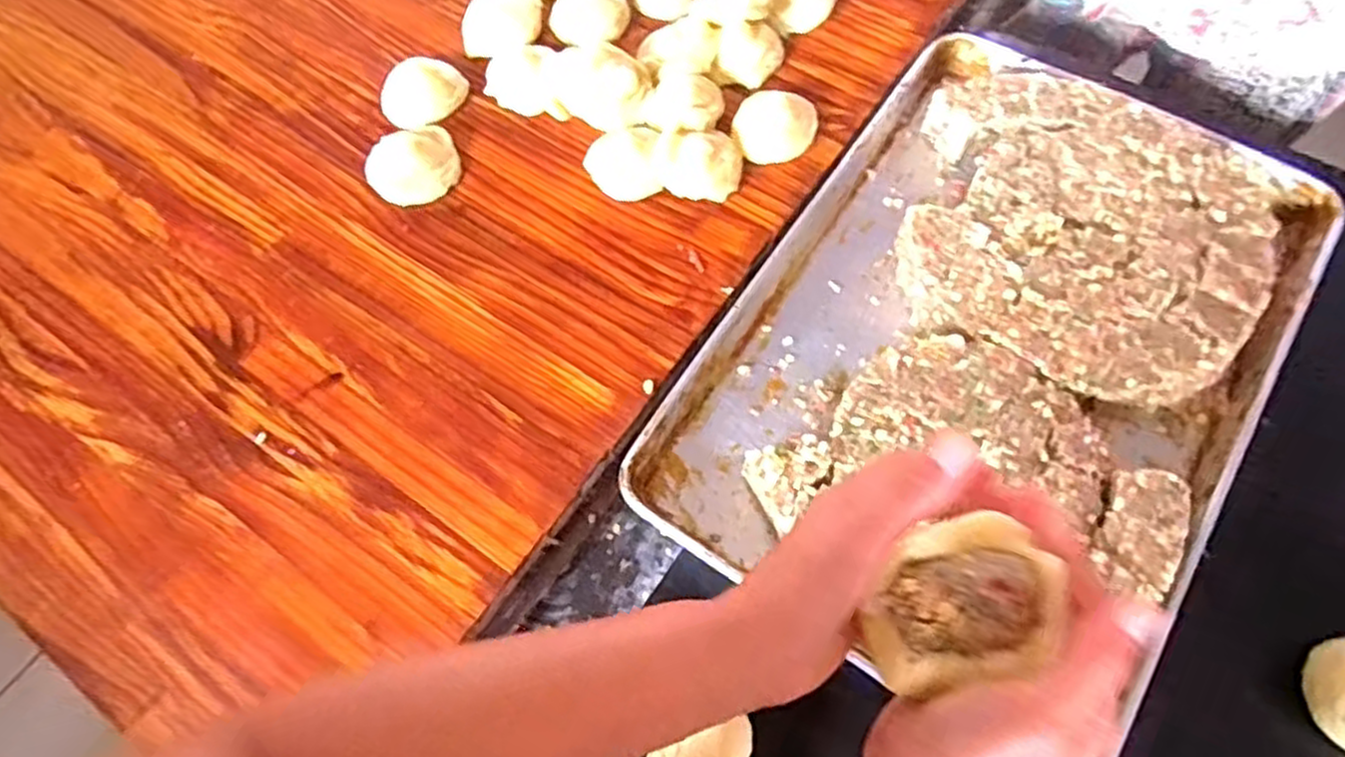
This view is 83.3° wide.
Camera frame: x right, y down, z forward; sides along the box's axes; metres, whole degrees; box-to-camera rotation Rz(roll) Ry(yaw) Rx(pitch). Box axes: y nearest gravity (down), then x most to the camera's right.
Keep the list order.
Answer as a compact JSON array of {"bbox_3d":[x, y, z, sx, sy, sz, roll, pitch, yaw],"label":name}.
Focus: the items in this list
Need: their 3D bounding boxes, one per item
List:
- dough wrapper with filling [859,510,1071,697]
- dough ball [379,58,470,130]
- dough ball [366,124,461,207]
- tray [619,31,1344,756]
[{"bbox_3d":[0.125,0.101,0.325,0.063,0.030,0.077,23,78,28],"label":"dough wrapper with filling"},{"bbox_3d":[-0.255,-0.293,0.773,0.085,0.030,0.059,-25,67,-8],"label":"dough ball"},{"bbox_3d":[-0.249,-0.212,0.736,0.076,0.031,0.092,41,74,19],"label":"dough ball"},{"bbox_3d":[0.281,-0.037,0.656,0.396,0.067,0.576,31,71,15],"label":"tray"}]

